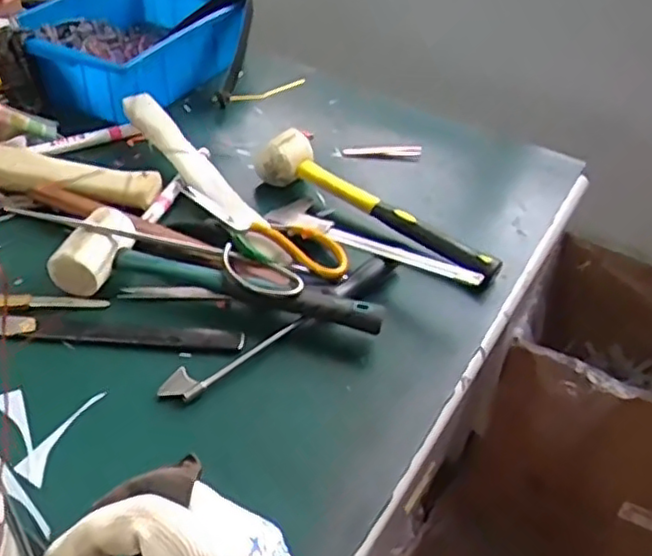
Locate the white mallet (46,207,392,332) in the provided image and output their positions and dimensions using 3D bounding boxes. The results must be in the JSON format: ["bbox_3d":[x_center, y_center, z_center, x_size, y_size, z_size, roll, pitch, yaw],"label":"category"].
[{"bbox_3d":[-0.089,0.007,0.563,0.273,0.048,0.075,15,43,10],"label":"white mallet"}]

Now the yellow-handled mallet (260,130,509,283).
[{"bbox_3d":[0.048,-0.073,0.674,0.278,0.051,0.056,30,47,24],"label":"yellow-handled mallet"}]

